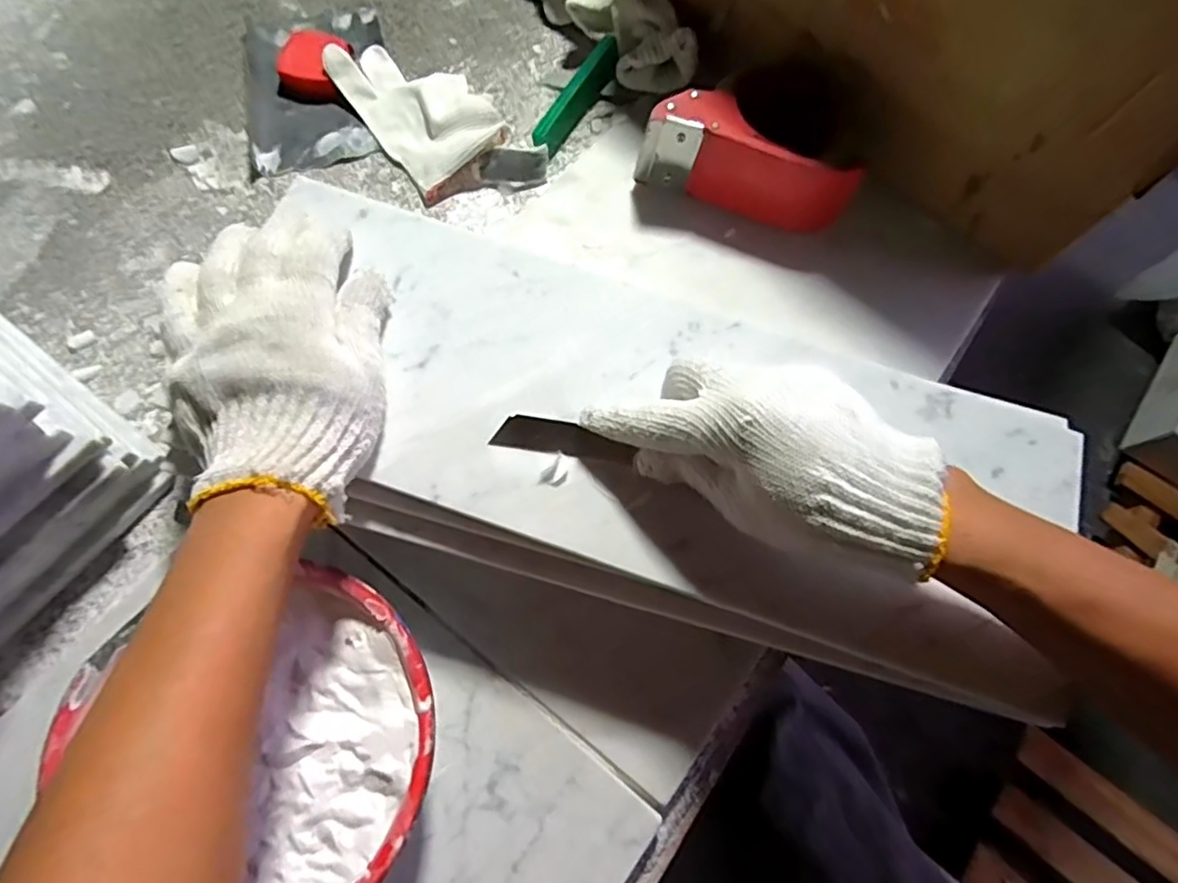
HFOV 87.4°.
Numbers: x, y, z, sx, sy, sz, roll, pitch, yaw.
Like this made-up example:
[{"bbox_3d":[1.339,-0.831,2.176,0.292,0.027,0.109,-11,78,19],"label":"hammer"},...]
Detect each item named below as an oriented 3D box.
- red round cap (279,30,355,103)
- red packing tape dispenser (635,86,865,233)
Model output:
[{"bbox_3d":[-0.217,-0.299,0.487,0.050,0.021,0.049,0,70,-1],"label":"red round cap"},{"bbox_3d":[0.114,-0.199,0.443,0.151,0.072,0.050,20,70,-8],"label":"red packing tape dispenser"}]

